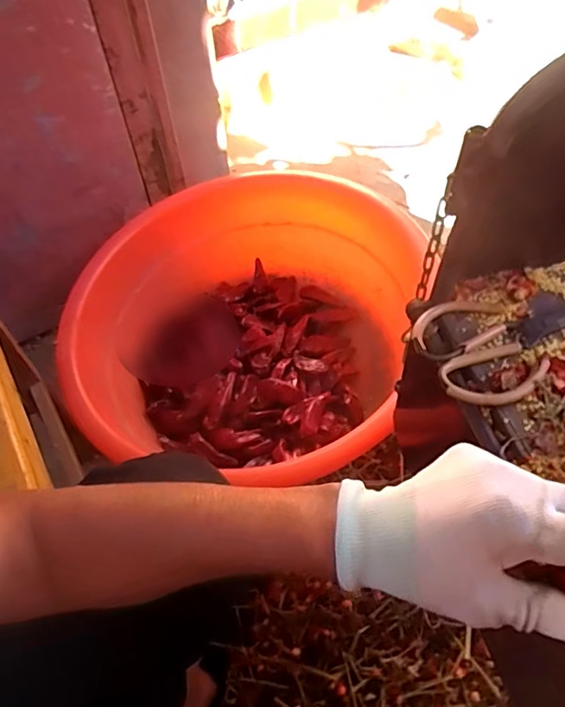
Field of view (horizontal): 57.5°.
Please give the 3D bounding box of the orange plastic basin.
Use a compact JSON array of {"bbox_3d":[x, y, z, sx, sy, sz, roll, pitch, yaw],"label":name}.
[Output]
[{"bbox_3d":[-0.059,-0.060,0.882,0.498,0.222,0.468,-1,54,2],"label":"orange plastic basin"}]

